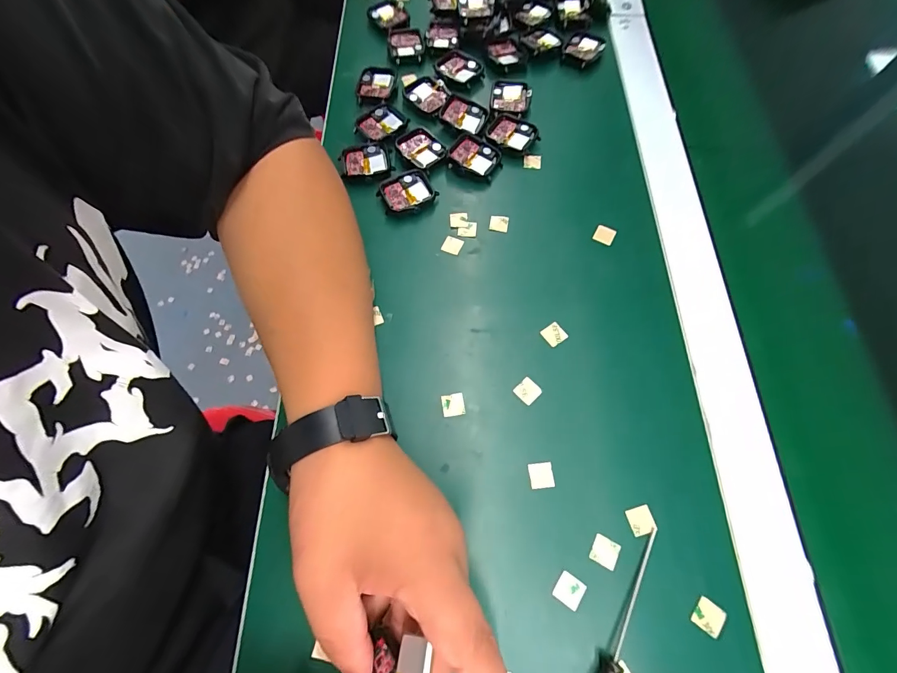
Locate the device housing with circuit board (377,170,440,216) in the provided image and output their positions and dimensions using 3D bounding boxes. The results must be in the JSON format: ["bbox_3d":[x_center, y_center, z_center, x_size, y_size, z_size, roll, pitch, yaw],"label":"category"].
[{"bbox_3d":[-0.037,-0.124,0.335,0.044,0.011,0.039,-24,70,-9],"label":"device housing with circuit board"}]

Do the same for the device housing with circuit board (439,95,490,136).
[{"bbox_3d":[0.016,-0.212,0.366,0.044,0.012,0.034,31,72,12],"label":"device housing with circuit board"}]

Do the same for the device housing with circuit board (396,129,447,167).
[{"bbox_3d":[-0.025,-0.172,0.350,0.033,0.007,0.043,-37,73,-13],"label":"device housing with circuit board"}]

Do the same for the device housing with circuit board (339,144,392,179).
[{"bbox_3d":[-0.076,-0.159,0.346,0.043,0.006,0.036,-2,68,-1],"label":"device housing with circuit board"}]

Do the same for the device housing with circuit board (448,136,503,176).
[{"bbox_3d":[0.025,-0.162,0.346,0.043,0.014,0.035,33,72,12],"label":"device housing with circuit board"}]

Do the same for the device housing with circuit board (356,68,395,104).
[{"bbox_3d":[-0.073,-0.253,0.383,0.037,0.009,0.041,8,69,4],"label":"device housing with circuit board"}]

